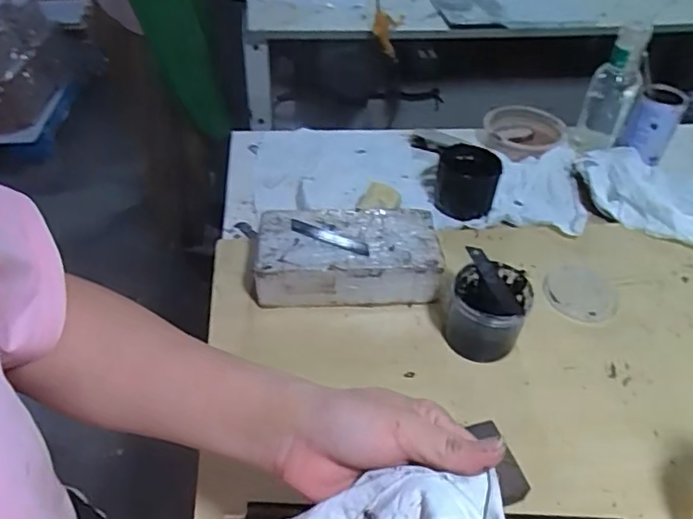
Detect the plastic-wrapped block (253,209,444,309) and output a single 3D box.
[{"bbox_3d":[0.001,0.002,0.671,0.200,0.079,0.096,-2,44,-4],"label":"plastic-wrapped block"}]

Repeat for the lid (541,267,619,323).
[{"bbox_3d":[0.274,0.038,0.680,0.081,0.010,0.083,1,44,-1],"label":"lid"}]

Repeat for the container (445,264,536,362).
[{"bbox_3d":[0.147,0.053,0.609,0.079,0.076,0.083,14,45,13],"label":"container"}]

